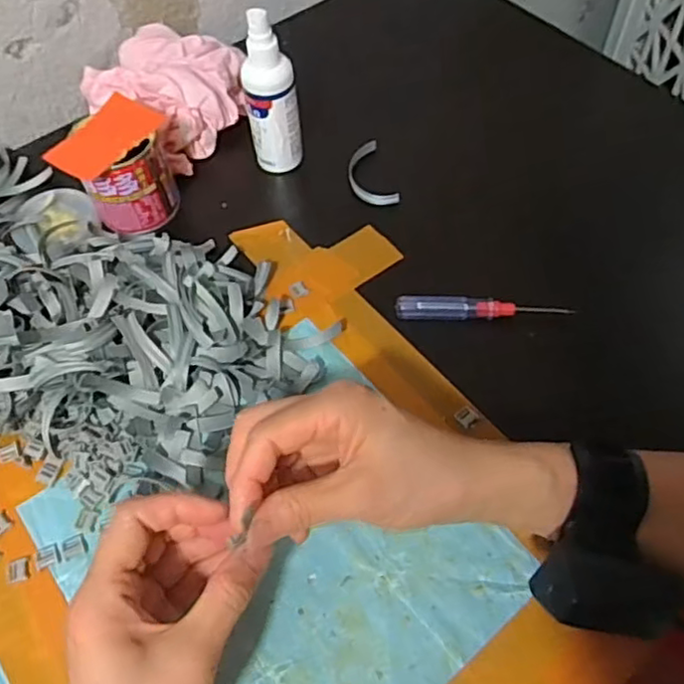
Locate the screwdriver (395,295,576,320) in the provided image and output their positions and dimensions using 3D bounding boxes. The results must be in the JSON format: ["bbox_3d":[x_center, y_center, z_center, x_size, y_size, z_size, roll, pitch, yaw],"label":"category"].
[{"bbox_3d":[0.098,-0.022,0.451,0.118,0.014,0.013,4,58,6],"label":"screwdriver"}]

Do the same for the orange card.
[{"bbox_3d":[-0.172,-0.150,0.467,0.050,0.006,0.081,25,62,18],"label":"orange card"}]

